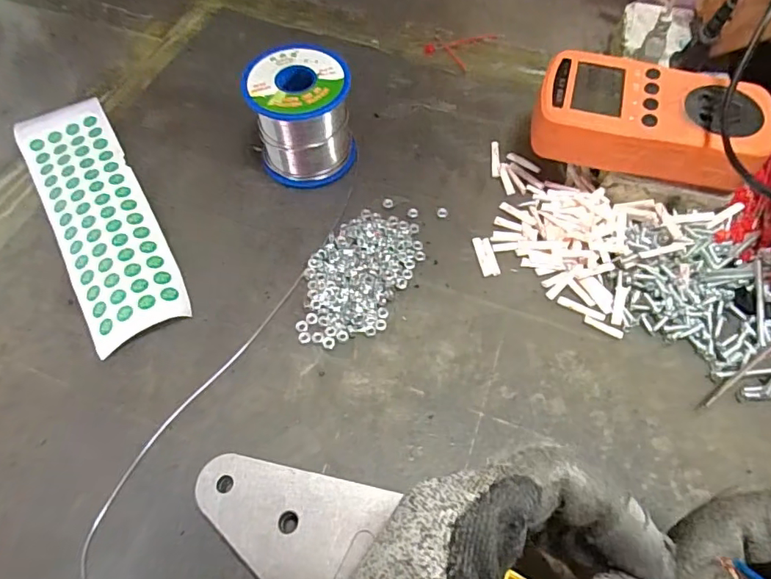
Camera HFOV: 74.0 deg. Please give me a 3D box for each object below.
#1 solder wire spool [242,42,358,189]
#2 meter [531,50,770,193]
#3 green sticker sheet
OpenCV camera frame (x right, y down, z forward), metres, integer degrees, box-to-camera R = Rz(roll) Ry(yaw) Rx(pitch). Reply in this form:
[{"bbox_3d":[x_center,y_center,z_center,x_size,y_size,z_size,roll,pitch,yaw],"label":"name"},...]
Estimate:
[{"bbox_3d":[-0.055,-0.116,0.339,0.063,0.064,0.058,0,60,0],"label":"solder wire spool"},{"bbox_3d":[0.155,-0.102,0.306,0.126,0.039,0.067,13,62,7],"label":"meter"},{"bbox_3d":[-0.188,-0.053,0.334,0.057,0.011,0.204,-28,64,-15],"label":"green sticker sheet"}]

